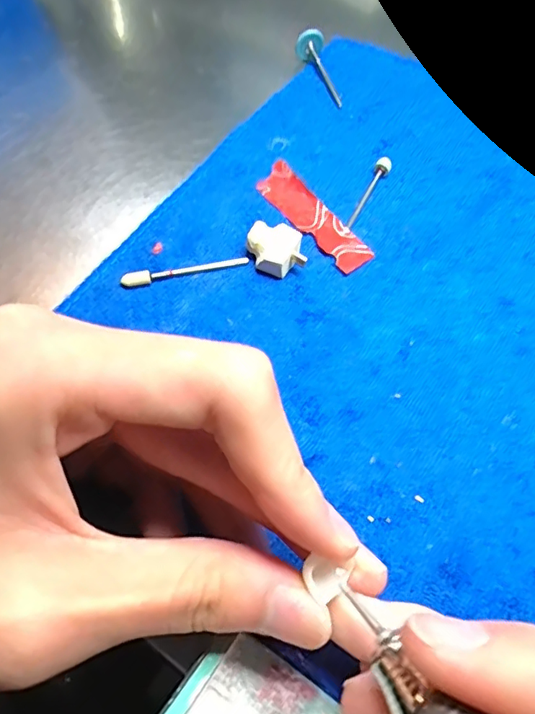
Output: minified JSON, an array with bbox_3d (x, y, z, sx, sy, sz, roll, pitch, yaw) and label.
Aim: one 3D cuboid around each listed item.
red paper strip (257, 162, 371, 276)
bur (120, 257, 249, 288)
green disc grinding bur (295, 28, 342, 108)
[{"bbox_3d":[0.019,-0.057,0.211,0.016,0.005,0.058,-34,66,-19],"label":"red paper strip"},{"bbox_3d":[-0.031,-0.033,0.199,0.048,0.004,0.005,-13,61,-10],"label":"bur"},{"bbox_3d":[0.025,-0.142,0.256,0.014,0.013,0.044,-7,60,-6],"label":"green disc grinding bur"}]

